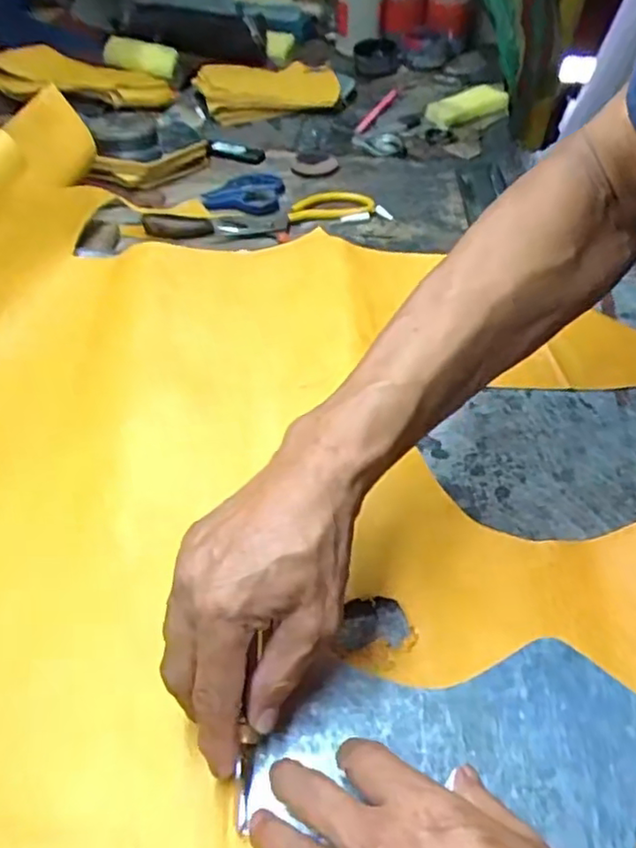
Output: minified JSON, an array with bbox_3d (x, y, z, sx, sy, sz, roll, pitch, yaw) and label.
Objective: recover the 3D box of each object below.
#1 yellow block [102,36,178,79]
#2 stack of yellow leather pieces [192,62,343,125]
[{"bbox_3d":[-0.256,-0.531,0.919,0.101,0.038,0.025,2,45,-20],"label":"yellow block"},{"bbox_3d":[-0.071,-0.492,0.926,0.203,0.033,0.137,-10,50,-12],"label":"stack of yellow leather pieces"}]

